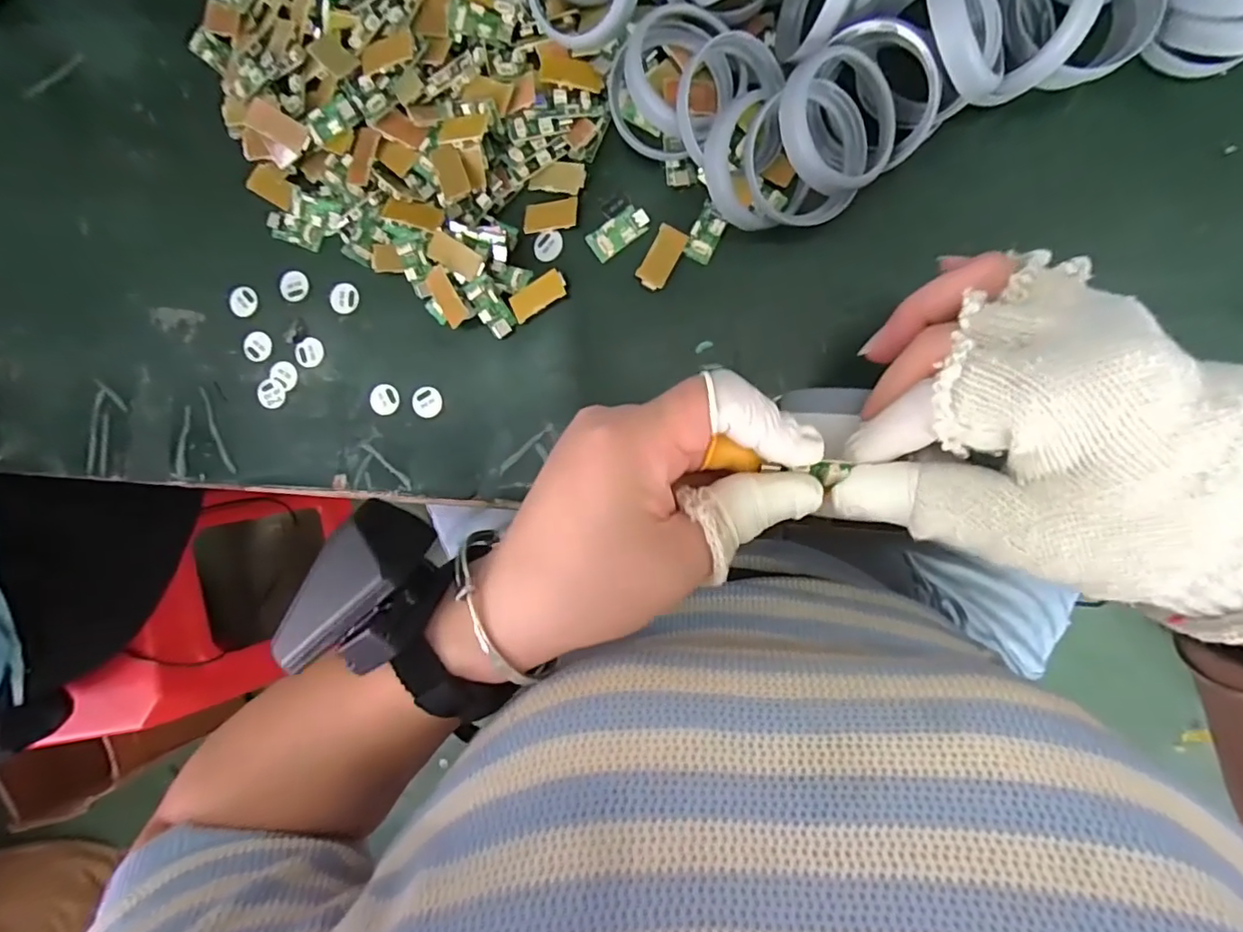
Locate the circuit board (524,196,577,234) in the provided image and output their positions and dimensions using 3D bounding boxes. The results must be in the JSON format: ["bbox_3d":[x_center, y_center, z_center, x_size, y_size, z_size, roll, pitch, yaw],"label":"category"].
[{"bbox_3d":[-0.037,-0.132,0.310,0.031,0.004,0.015,2,92,25],"label":"circuit board"}]

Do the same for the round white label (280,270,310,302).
[{"bbox_3d":[-0.189,-0.104,0.341,0.016,0.004,0.018,-2,94,-5],"label":"round white label"}]

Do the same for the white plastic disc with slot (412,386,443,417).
[{"bbox_3d":[-0.109,-0.036,0.331,0.017,0.004,0.017,0,85,3],"label":"white plastic disc with slot"}]

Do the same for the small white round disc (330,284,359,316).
[{"bbox_3d":[-0.160,-0.097,0.338,0.016,0.004,0.017,0,92,9],"label":"small white round disc"}]

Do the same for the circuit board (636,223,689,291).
[{"bbox_3d":[0.021,-0.107,0.305,0.016,0.004,0.032,30,96,7],"label":"circuit board"}]

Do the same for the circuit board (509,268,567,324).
[{"bbox_3d":[-0.044,-0.090,0.311,0.032,0.004,0.016,-28,84,19],"label":"circuit board"}]

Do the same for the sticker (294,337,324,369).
[{"bbox_3d":[-0.181,-0.066,0.343,0.017,0.004,0.018,-1,81,3],"label":"sticker"}]

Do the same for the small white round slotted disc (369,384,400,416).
[{"bbox_3d":[-0.134,-0.037,0.334,0.017,0.004,0.017,0,90,2],"label":"small white round slotted disc"}]

